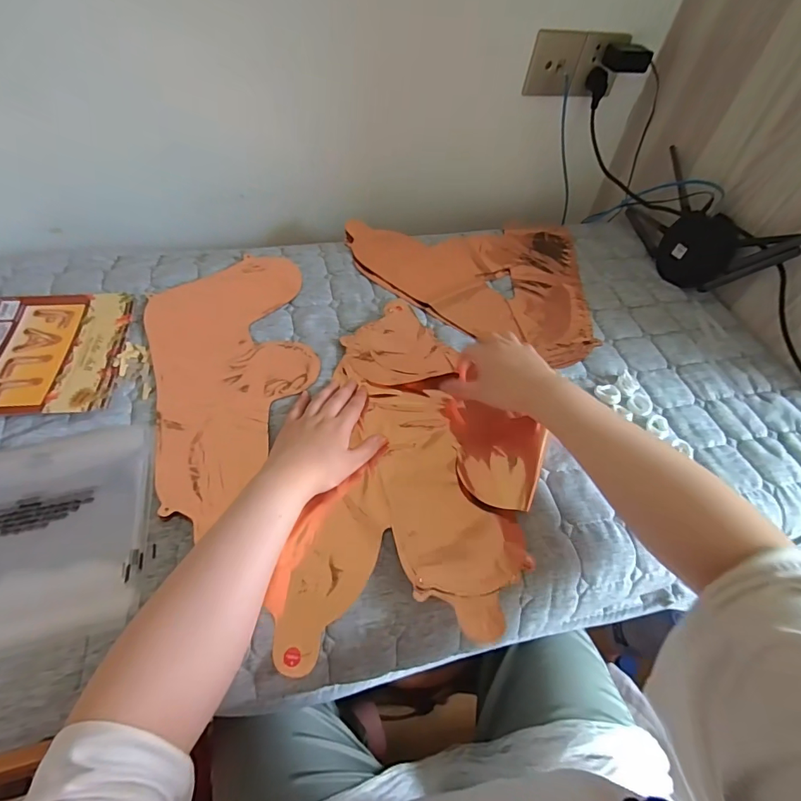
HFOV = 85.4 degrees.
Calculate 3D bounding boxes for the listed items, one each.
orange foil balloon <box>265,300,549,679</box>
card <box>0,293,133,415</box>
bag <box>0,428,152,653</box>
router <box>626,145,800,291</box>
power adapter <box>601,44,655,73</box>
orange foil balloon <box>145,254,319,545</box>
[{"bbox_3d":[0.029,0.059,0.497,0.244,0.040,0.433,9,53,1],"label":"orange foil balloon"},{"bbox_3d":[-0.443,-0.064,0.544,0.169,0.012,0.194,-4,54,-9],"label":"card"},{"bbox_3d":[-0.355,0.129,0.417,0.207,0.014,0.206,-10,55,-13],"label":"bag"},{"bbox_3d":[0.480,-0.276,0.690,0.061,0.155,0.317,-9,55,-13],"label":"router"},{"bbox_3d":[0.379,-0.570,0.724,0.076,0.037,0.021,12,53,3],"label":"power adapter"},{"bbox_3d":[-0.212,-0.044,0.556,0.197,0.012,0.398,-10,55,-13],"label":"orange foil balloon"}]

